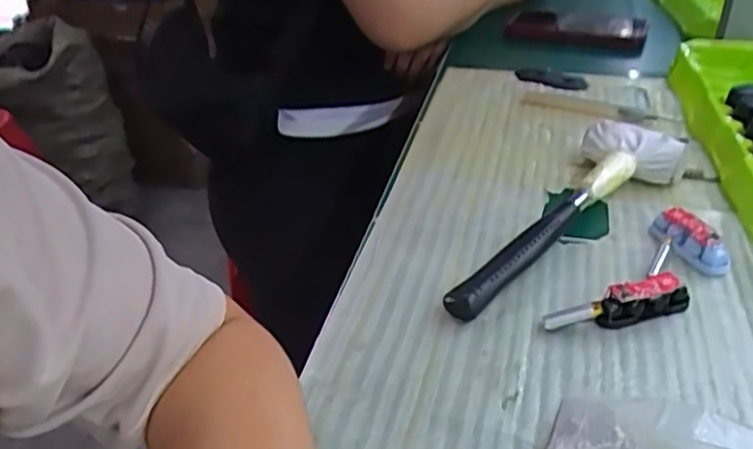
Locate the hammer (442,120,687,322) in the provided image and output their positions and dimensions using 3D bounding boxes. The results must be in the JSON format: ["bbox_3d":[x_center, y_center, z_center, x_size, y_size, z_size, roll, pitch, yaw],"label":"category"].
[{"bbox_3d":[0.140,-0.008,0.461,0.073,0.040,0.243,22,40,32],"label":"hammer"}]

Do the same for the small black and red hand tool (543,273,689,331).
[{"bbox_3d":[0.145,0.048,0.392,0.089,0.022,0.017,-10,34,-11],"label":"small black and red hand tool"}]

